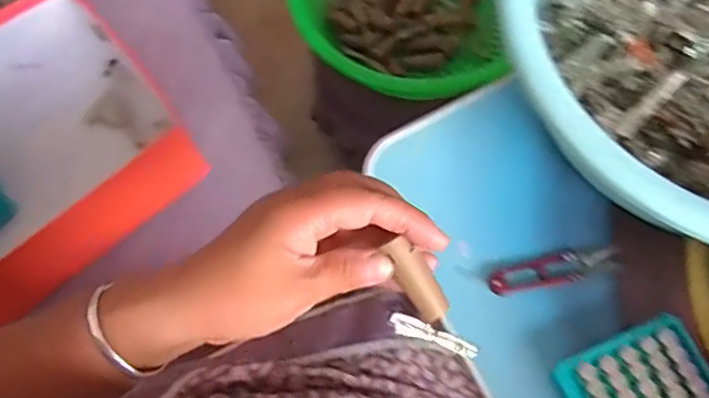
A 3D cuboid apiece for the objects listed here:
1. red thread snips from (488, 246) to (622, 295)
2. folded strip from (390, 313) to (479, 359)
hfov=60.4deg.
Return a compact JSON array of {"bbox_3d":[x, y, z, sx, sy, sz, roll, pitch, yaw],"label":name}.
[{"bbox_3d":[0.152,0.053,0.464,0.099,0.010,0.023,-11,69,-3],"label":"red thread snips"},{"bbox_3d":[0.048,0.084,0.369,0.059,0.006,0.012,24,70,-13],"label":"folded strip"}]

